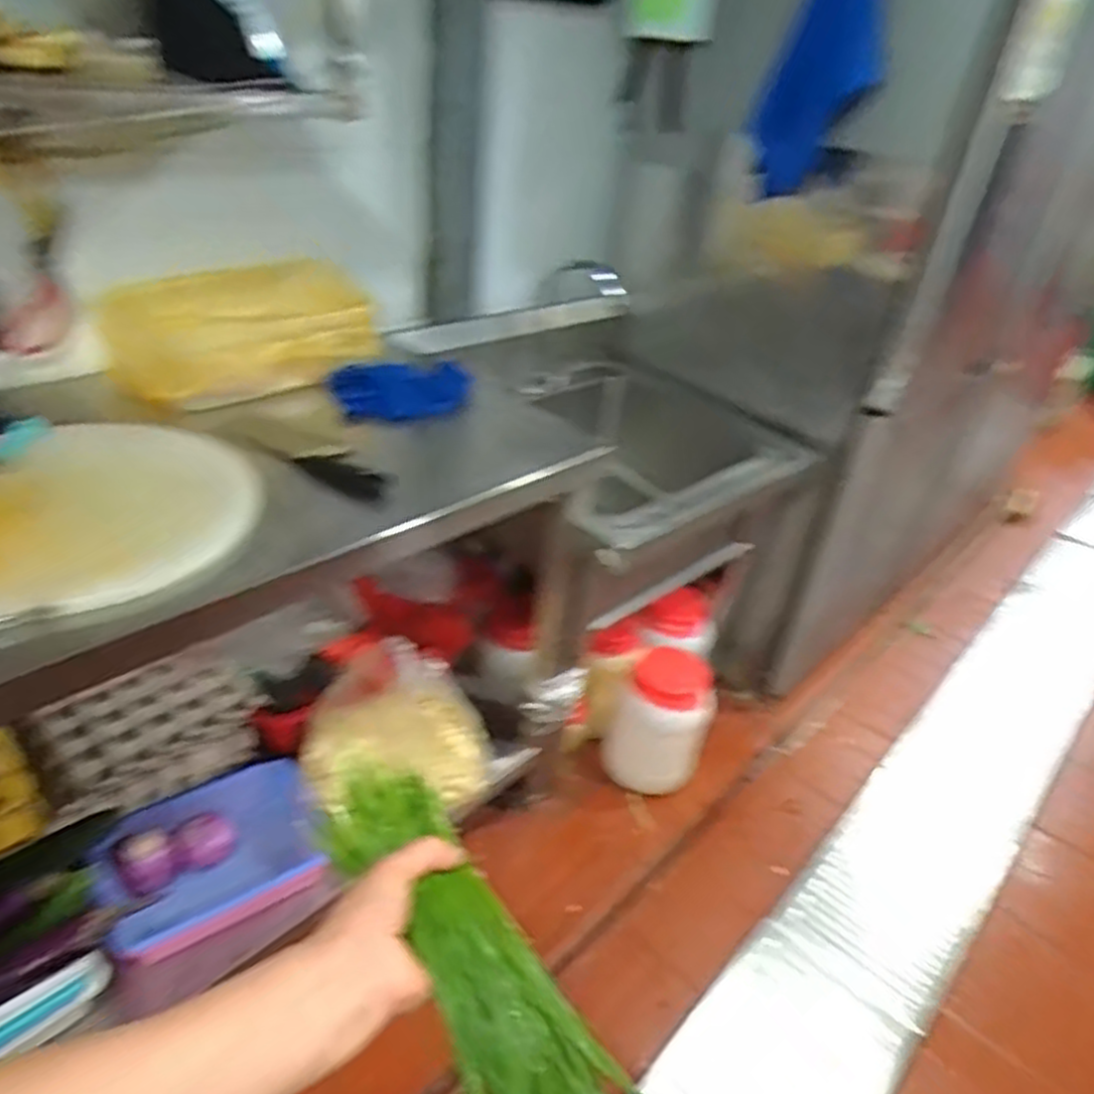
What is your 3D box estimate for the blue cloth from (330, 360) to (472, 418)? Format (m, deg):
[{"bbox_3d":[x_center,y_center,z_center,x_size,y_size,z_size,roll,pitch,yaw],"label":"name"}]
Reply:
[{"bbox_3d":[-0.219,-0.235,1.209,0.203,0.079,0.042,-8,35,-21],"label":"blue cloth"}]

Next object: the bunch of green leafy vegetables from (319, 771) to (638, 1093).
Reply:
[{"bbox_3d":[-0.048,0.234,0.459,0.074,0.053,0.257,-21,58,-36],"label":"bunch of green leafy vegetables"}]

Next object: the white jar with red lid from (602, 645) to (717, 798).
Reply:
[{"bbox_3d":[0.235,0.367,1.631,0.187,0.289,0.176,4,32,-3],"label":"white jar with red lid"}]

